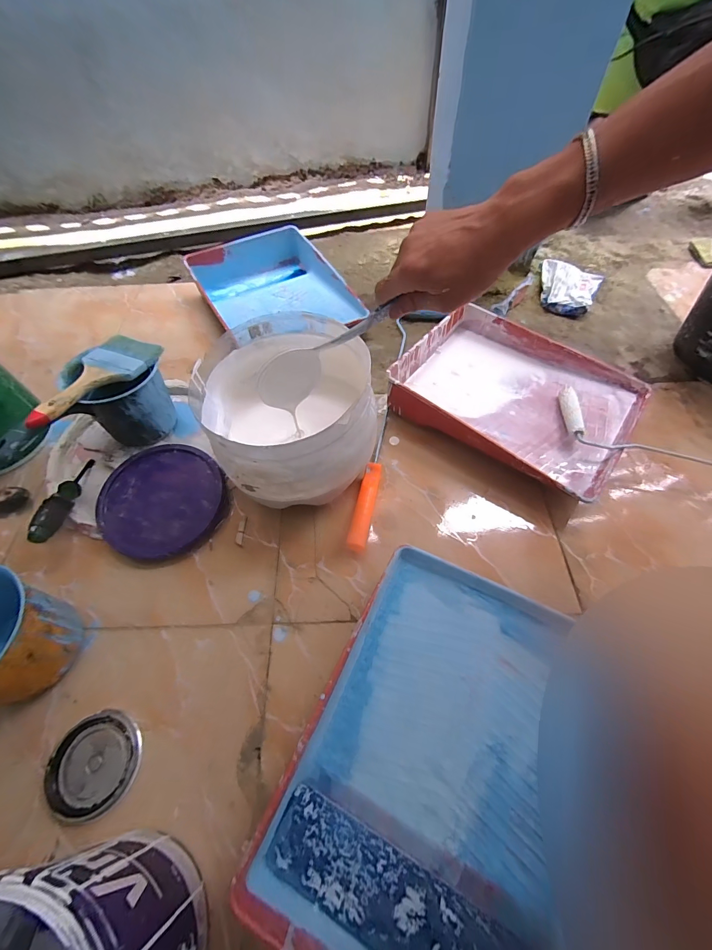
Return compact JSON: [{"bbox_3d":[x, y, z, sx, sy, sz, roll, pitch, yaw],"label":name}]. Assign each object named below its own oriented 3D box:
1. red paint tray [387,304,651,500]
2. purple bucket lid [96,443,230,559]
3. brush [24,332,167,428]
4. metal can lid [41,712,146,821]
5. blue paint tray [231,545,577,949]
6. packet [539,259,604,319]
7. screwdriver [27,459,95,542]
[{"bbox_3d":[0.271,-0.136,0.632,0.358,0.079,0.274,34,65,21],"label":"red paint tray"},{"bbox_3d":[-0.298,0.040,0.573,0.181,0.040,0.180,-1,57,2],"label":"purple bucket lid"},{"bbox_3d":[-0.393,-0.147,0.536,0.095,0.024,0.201,27,65,17],"label":"brush"},{"bbox_3d":[-0.293,0.322,0.407,0.097,0.010,0.093,-1,57,2],"label":"metal can lid"},{"bbox_3d":[0.101,0.283,0.378,0.282,0.074,0.366,21,61,15],"label":"blue paint tray"},{"bbox_3d":[0.489,-0.428,0.835,0.133,0.043,0.167,18,63,12],"label":"packet"},{"bbox_3d":[-0.443,0.029,0.560,0.026,0.026,0.176,-9,38,-4],"label":"screwdriver"}]

